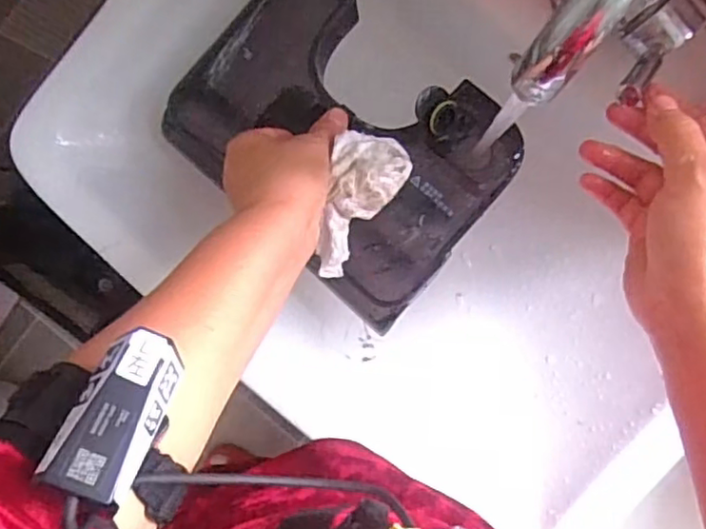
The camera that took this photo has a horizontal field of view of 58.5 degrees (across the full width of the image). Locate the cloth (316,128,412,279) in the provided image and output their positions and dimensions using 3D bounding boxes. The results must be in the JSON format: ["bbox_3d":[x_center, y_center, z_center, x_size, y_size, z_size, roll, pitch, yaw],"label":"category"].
[{"bbox_3d":[0.001,-0.039,0.447,0.050,0.028,0.104,23,111,2],"label":"cloth"}]

